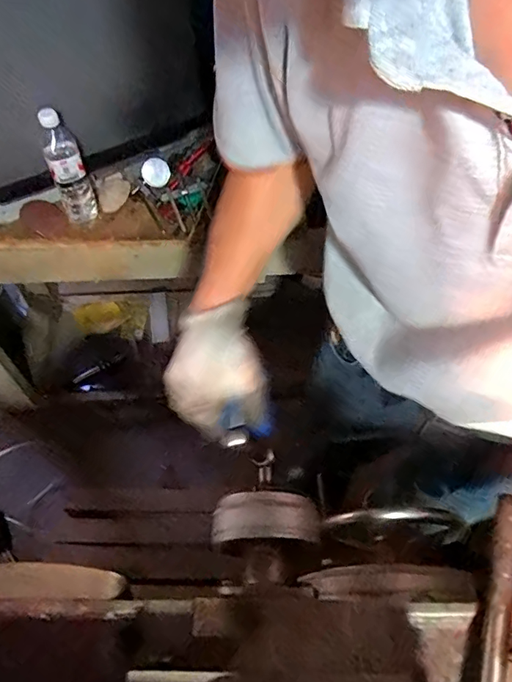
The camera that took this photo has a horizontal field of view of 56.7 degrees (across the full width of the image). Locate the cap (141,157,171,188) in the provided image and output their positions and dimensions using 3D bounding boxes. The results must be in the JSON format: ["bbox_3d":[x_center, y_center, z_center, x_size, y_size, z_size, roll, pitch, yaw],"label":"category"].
[{"bbox_3d":[-0.210,-0.358,1.001,0.056,0.013,0.062,28,81,-19],"label":"cap"}]

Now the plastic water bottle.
[{"bbox_3d":[-0.363,-0.334,0.915,0.065,0.220,0.073,-18,59,-12],"label":"plastic water bottle"}]

